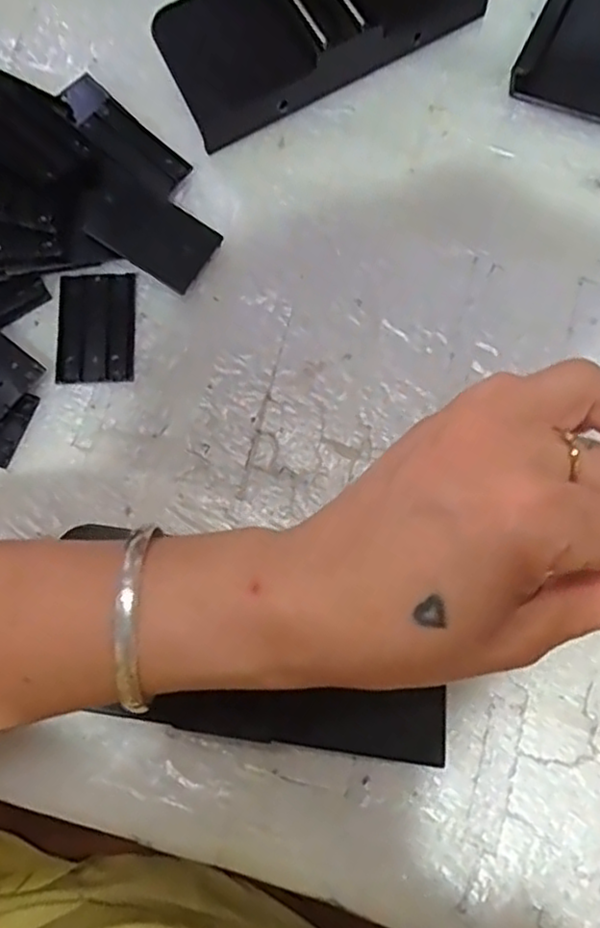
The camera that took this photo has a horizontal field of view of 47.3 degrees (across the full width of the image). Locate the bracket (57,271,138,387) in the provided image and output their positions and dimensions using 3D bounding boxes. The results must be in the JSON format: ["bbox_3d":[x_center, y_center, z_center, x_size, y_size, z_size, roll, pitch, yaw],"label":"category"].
[{"bbox_3d":[-0.095,-0.064,0.321,0.035,0.005,0.053,-2,75,1],"label":"bracket"}]

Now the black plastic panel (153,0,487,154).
[{"bbox_3d":[0.009,-0.226,0.349,0.162,0.029,0.070,-30,77,-6],"label":"black plastic panel"}]

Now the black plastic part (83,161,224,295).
[{"bbox_3d":[-0.070,-0.111,0.324,0.060,0.007,0.037,34,75,-5],"label":"black plastic part"}]

